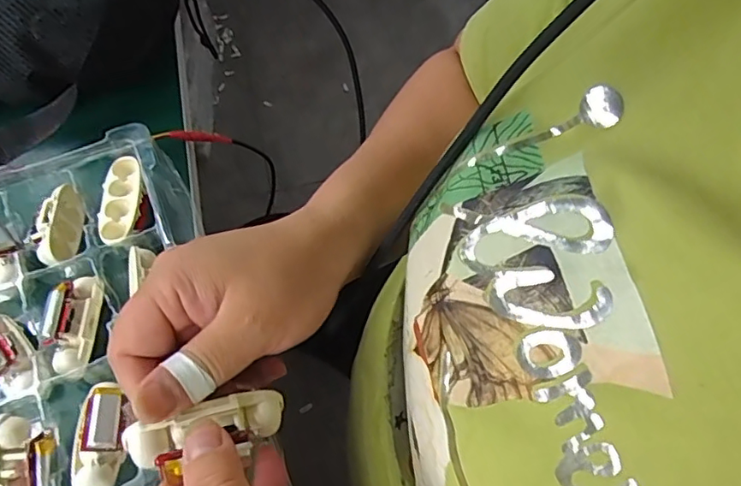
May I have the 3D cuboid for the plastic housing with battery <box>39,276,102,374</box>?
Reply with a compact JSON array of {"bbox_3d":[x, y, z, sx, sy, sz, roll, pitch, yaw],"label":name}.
[{"bbox_3d":[-0.178,0.046,0.329,0.027,0.018,0.058,-4,61,1],"label":"plastic housing with battery"}]

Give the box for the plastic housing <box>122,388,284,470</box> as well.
[{"bbox_3d":[-0.069,0.077,0.234,0.065,0.015,0.018,-12,63,-19],"label":"plastic housing"}]

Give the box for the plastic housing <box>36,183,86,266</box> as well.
[{"bbox_3d":[-0.205,-0.012,0.365,0.022,0.024,0.063,-9,50,-4],"label":"plastic housing"}]

